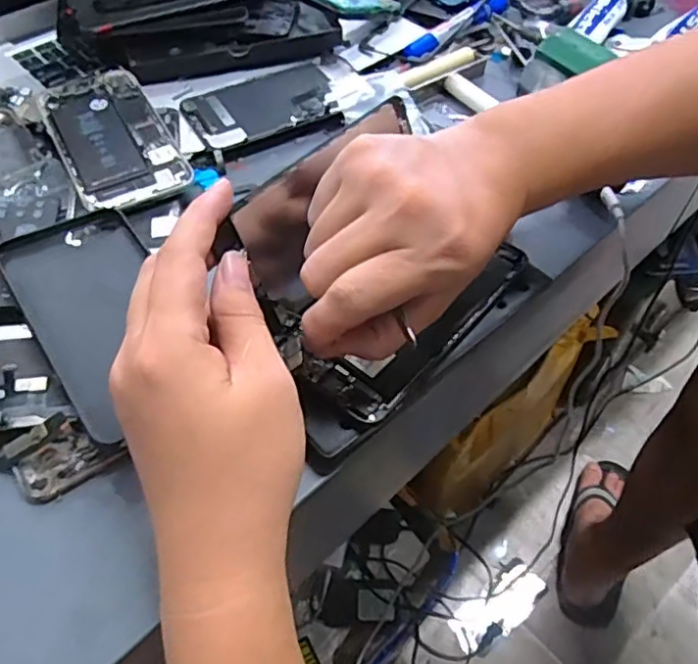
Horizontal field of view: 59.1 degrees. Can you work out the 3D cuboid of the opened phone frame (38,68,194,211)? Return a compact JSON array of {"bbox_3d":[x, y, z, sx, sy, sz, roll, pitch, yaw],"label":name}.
[{"bbox_3d":[-0.172,-0.143,0.446,0.075,0.011,0.151,-23,57,-18],"label":"opened phone frame"}]

